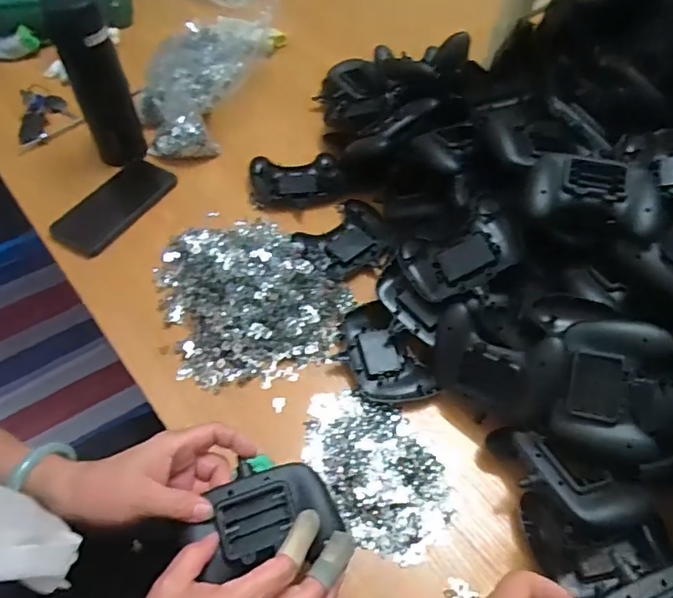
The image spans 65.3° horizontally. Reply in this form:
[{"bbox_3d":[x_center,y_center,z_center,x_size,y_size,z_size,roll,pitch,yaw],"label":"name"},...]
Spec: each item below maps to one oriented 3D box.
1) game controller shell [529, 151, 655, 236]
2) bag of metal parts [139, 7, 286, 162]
[{"bbox_3d":[0.253,-0.111,0.515,0.114,0.027,0.081,17,57,11],"label":"game controller shell"},{"bbox_3d":[-0.189,-0.369,0.840,0.138,0.082,0.356,18,57,11],"label":"bag of metal parts"}]

